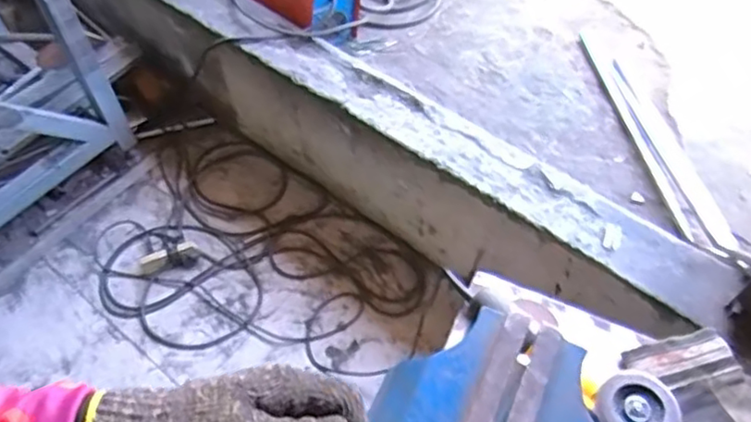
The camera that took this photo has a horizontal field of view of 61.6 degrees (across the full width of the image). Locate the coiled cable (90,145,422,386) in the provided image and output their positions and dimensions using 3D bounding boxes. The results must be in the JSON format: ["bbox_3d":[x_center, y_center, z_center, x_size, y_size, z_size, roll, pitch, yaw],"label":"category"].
[{"bbox_3d":[-0.294,0.125,1.560,0.782,0.043,0.552,26,61,18],"label":"coiled cable"}]

